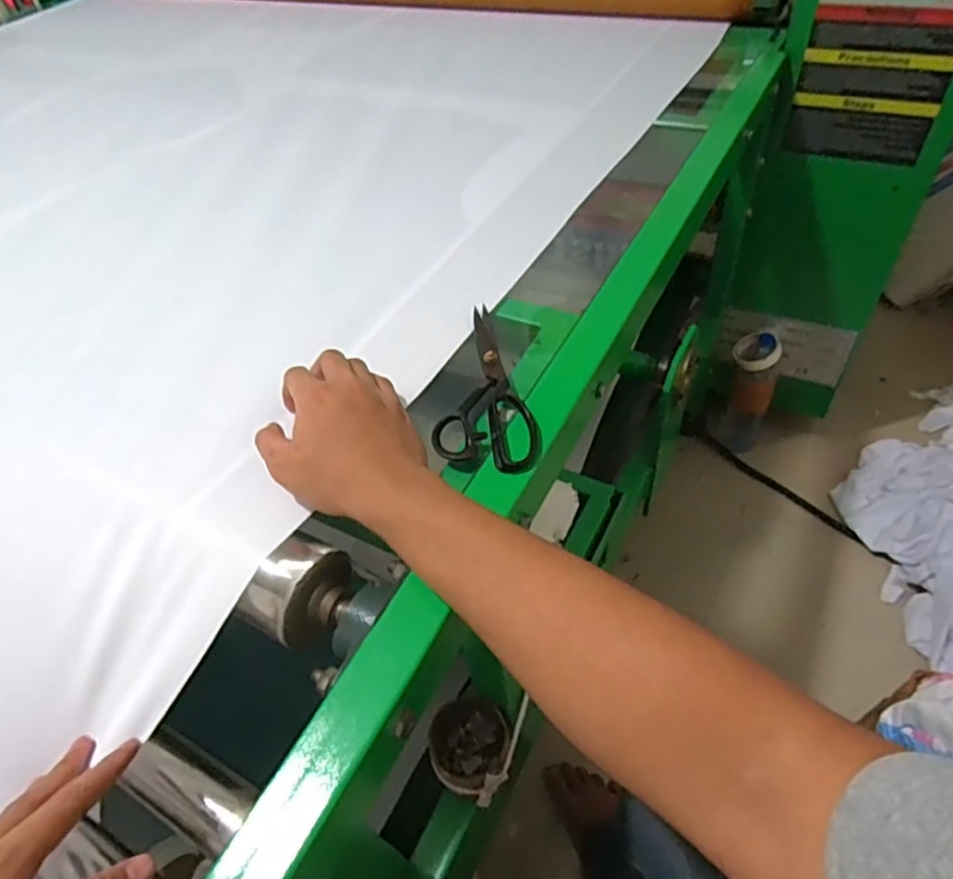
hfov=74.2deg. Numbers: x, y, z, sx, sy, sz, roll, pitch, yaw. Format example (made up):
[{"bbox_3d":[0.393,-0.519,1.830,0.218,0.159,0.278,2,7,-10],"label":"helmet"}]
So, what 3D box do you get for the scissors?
[{"bbox_3d":[-0.005,-0.044,0.541,0.081,0.015,0.196,-14,48,-6],"label":"scissors"}]

